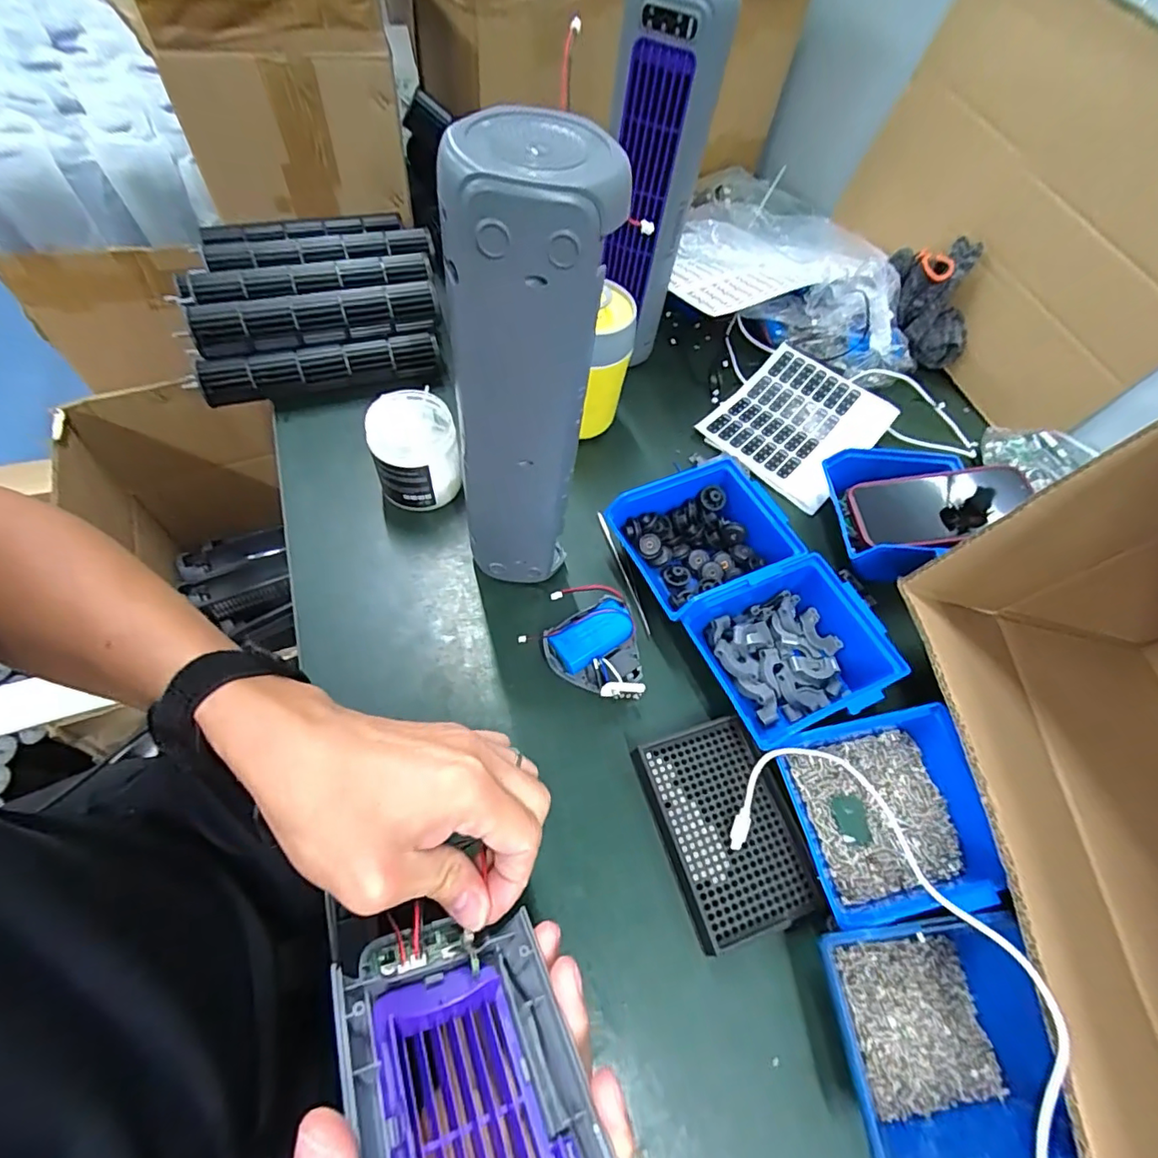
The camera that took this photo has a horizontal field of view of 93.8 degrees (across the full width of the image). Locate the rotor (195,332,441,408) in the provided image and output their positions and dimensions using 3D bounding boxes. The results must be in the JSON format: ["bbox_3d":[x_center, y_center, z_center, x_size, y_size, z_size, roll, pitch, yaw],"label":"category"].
[{"bbox_3d":[-0.261,-0.217,0.557,0.229,0.039,0.036,-13,62,-14],"label":"rotor"}]

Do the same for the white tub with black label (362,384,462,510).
[{"bbox_3d":[-0.146,-0.111,0.490,0.071,0.092,0.071,3,60,-5],"label":"white tub with black label"}]

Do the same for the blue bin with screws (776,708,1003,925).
[{"bbox_3d":[0.217,0.158,0.373,0.134,0.052,0.117,-8,64,-10],"label":"blue bin with screws"}]

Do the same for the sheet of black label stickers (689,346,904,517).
[{"bbox_3d":[0.244,-0.175,0.605,0.154,0.014,0.184,40,63,16],"label":"sheet of black label stickers"}]

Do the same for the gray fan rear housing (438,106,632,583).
[{"bbox_3d":[-0.038,-0.099,0.363,0.083,0.316,0.077,13,63,1],"label":"gray fan rear housing"}]

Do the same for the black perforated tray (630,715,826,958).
[{"bbox_3d":[0.103,0.172,0.381,0.091,0.012,0.132,-14,63,-14],"label":"black perforated tray"}]

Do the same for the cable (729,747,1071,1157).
[{"bbox_3d":[0.206,0.207,0.327,0.113,0.074,0.248,-32,70,-20],"label":"cable"}]

